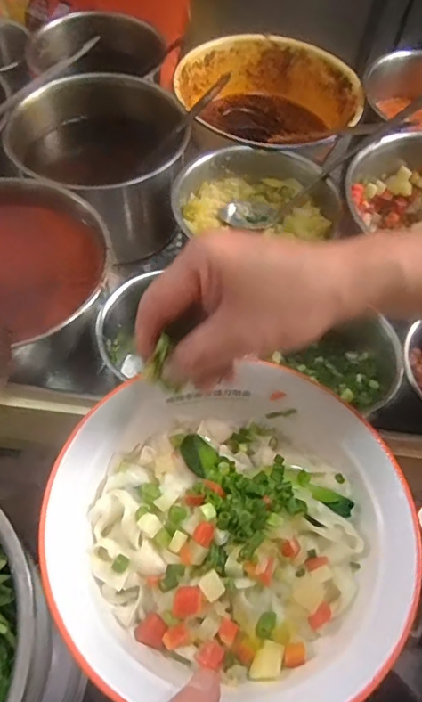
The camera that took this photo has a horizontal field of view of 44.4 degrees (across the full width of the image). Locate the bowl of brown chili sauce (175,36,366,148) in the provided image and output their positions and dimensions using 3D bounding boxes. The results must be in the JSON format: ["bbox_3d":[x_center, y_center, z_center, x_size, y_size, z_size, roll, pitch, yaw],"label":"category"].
[{"bbox_3d":[0.066,-0.279,0.594,0.177,0.071,0.188,1,56,-2],"label":"bowl of brown chili sauce"}]

